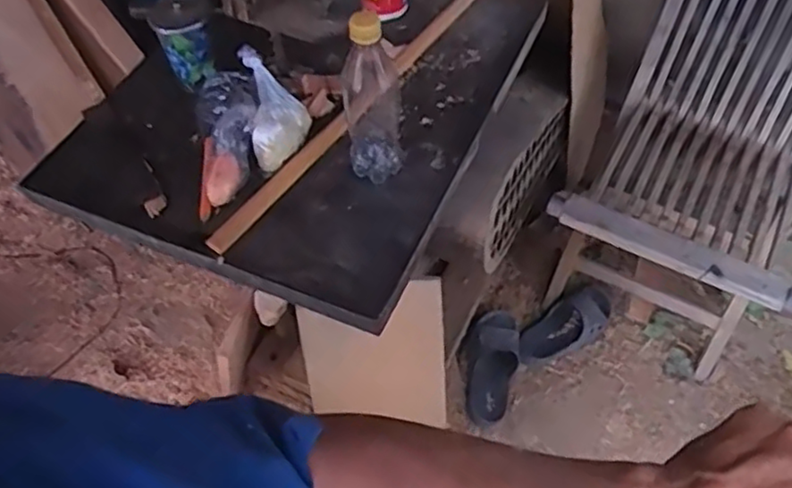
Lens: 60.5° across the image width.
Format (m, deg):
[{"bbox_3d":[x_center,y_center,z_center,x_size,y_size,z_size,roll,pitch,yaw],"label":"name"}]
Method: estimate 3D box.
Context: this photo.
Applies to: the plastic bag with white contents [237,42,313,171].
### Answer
[{"bbox_3d":[-0.140,-0.162,0.806,0.070,0.086,0.119,-8,57,-5],"label":"plastic bag with white contents"}]

